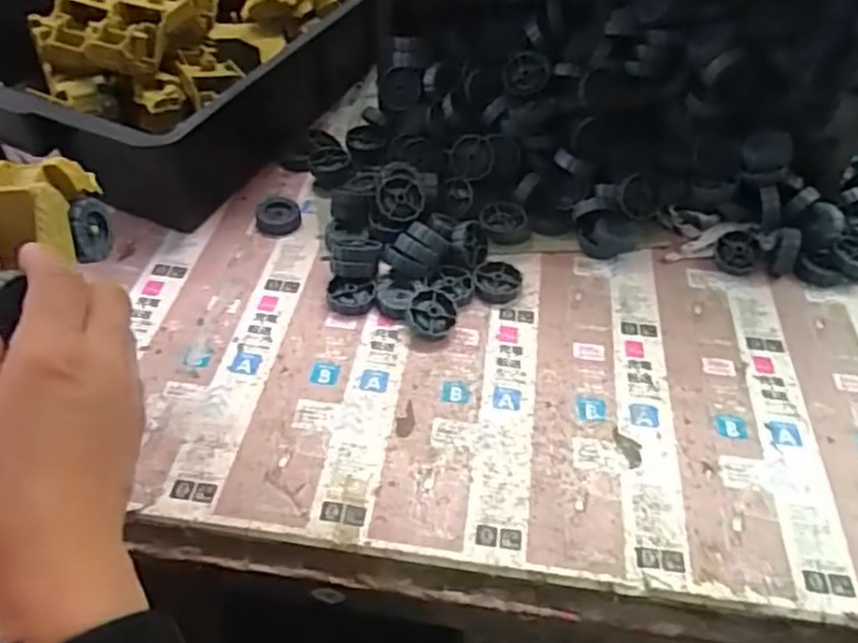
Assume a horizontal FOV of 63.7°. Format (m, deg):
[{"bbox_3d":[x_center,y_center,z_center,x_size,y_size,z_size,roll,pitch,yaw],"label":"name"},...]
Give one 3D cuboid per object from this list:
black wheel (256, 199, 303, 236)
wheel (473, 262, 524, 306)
[{"bbox_3d":[-0.134,-0.094,0.616,0.038,0.014,0.043,-10,49,-11],"label":"black wheel"},{"bbox_3d":[0.057,-0.032,0.562,0.039,0.012,0.043,7,48,5],"label":"wheel"}]

